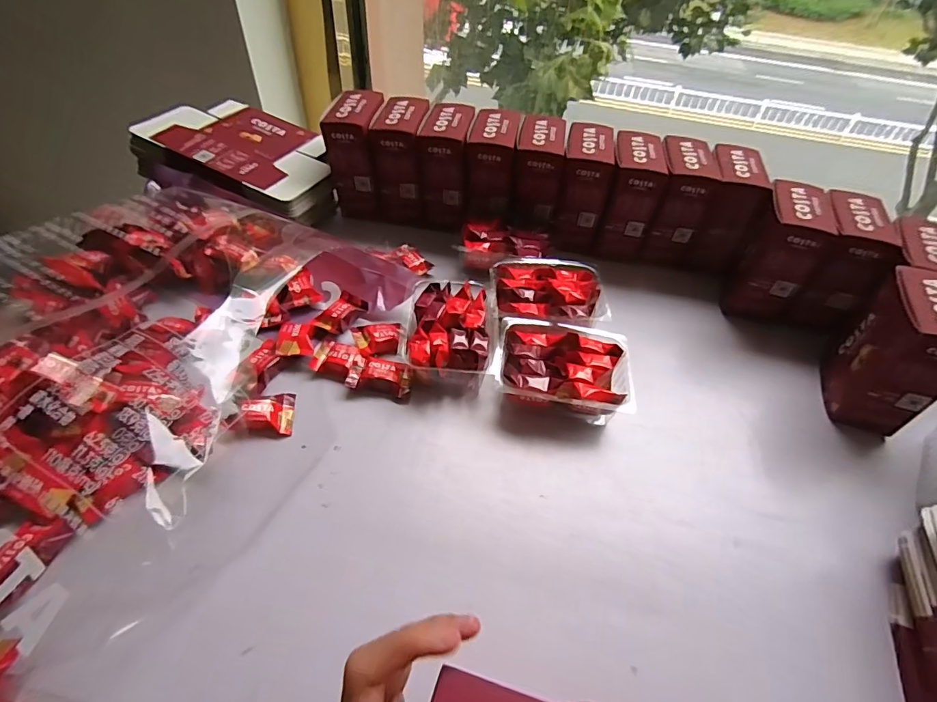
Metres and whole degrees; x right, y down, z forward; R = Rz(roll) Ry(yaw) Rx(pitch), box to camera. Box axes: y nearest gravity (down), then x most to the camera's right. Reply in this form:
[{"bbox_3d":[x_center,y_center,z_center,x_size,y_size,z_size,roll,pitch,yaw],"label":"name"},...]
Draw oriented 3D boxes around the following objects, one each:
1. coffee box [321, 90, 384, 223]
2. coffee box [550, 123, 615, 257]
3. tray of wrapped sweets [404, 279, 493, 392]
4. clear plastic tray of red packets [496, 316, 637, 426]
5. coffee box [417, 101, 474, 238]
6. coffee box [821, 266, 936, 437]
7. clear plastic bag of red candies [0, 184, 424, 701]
[{"bbox_3d":[-0.139,-0.244,0.581,0.058,0.127,0.091,5,48,-2],"label":"coffee box"},{"bbox_3d":[0.138,-0.199,0.563,0.056,0.116,0.093,12,48,5],"label":"coffee box"},{"bbox_3d":[-0.020,-0.011,0.456,0.083,0.059,0.112,4,48,-2],"label":"tray of wrapped sweets"},{"bbox_3d":[0.085,0.022,0.430,0.119,0.055,0.093,9,48,2],"label":"clear plastic tray of red packets"},{"bbox_3d":[-0.029,-0.225,0.573,0.055,0.122,0.095,8,48,0],"label":"coffee box"},{"bbox_3d":[0.384,0.003,0.423,0.063,0.133,0.096,22,50,13],"label":"coffee box"},{"bbox_3d":[-0.285,0.004,0.380,0.351,0.105,0.487,27,52,17],"label":"clear plastic bag of red candies"}]

